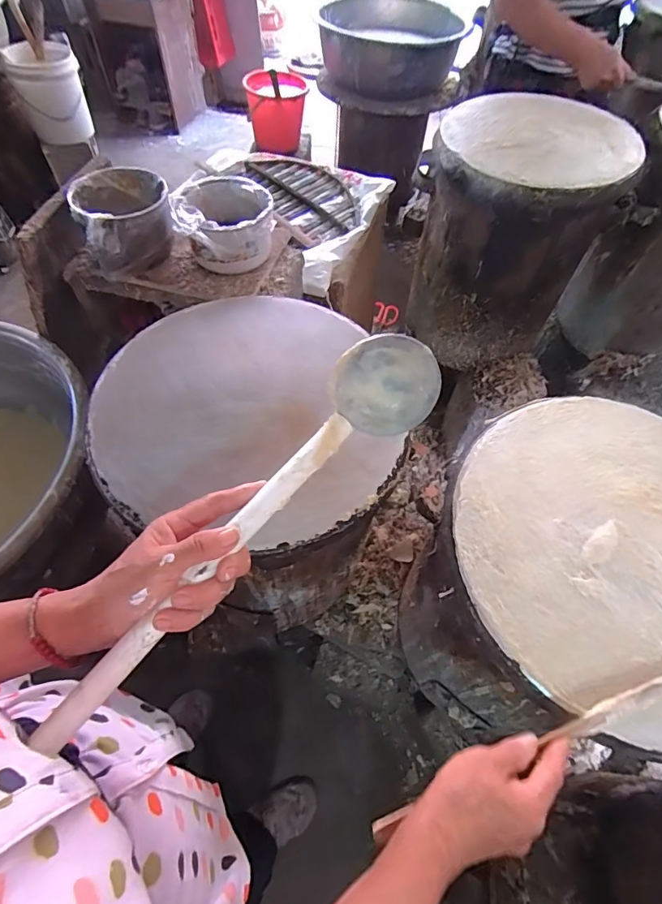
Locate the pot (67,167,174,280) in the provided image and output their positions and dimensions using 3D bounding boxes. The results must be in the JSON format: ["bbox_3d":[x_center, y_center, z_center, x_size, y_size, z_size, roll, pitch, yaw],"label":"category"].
[{"bbox_3d":[-0.328,-0.370,0.741,0.143,0.098,0.168,-22,62,-14],"label":"pot"}]

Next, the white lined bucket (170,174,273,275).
[{"bbox_3d":[-0.176,-0.379,0.749,0.145,0.089,0.143,1,59,-1],"label":"white lined bucket"}]

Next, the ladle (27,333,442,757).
[{"bbox_3d":[-0.053,0.051,0.339,0.071,0.067,0.376,39,73,16],"label":"ladle"}]

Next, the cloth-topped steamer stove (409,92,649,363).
[{"bbox_3d":[0.387,-0.476,1.043,0.351,0.453,0.320,16,64,6],"label":"cloth-topped steamer stove"}]

